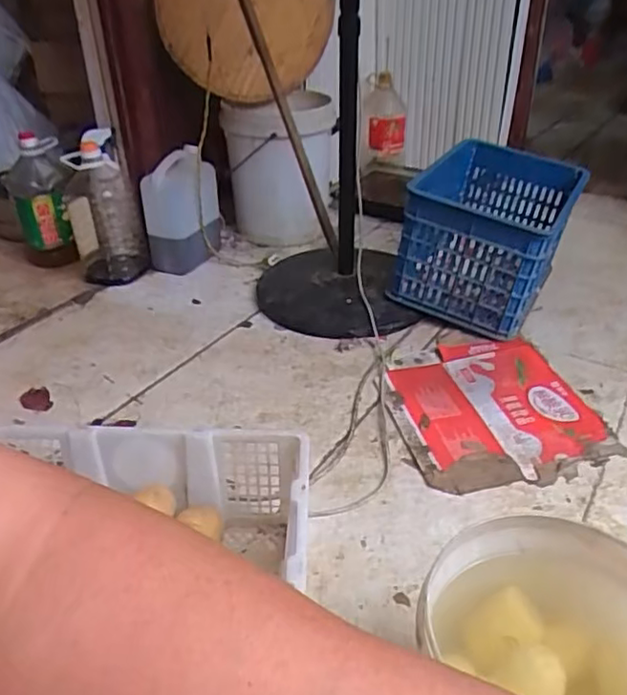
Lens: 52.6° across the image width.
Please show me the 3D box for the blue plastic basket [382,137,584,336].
[{"bbox_3d":[0.398,-0.259,1.421,0.296,0.293,0.430,16,37,26],"label":"blue plastic basket"}]

